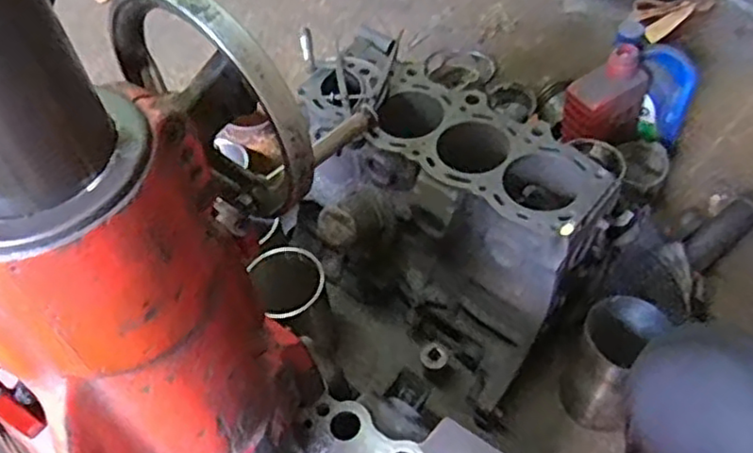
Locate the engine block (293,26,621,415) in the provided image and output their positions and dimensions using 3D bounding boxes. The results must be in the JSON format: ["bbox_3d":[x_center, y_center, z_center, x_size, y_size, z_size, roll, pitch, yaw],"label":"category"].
[{"bbox_3d":[0.054,0.011,0.920,0.280,0.309,0.418,-38,57,-22],"label":"engine block"}]

